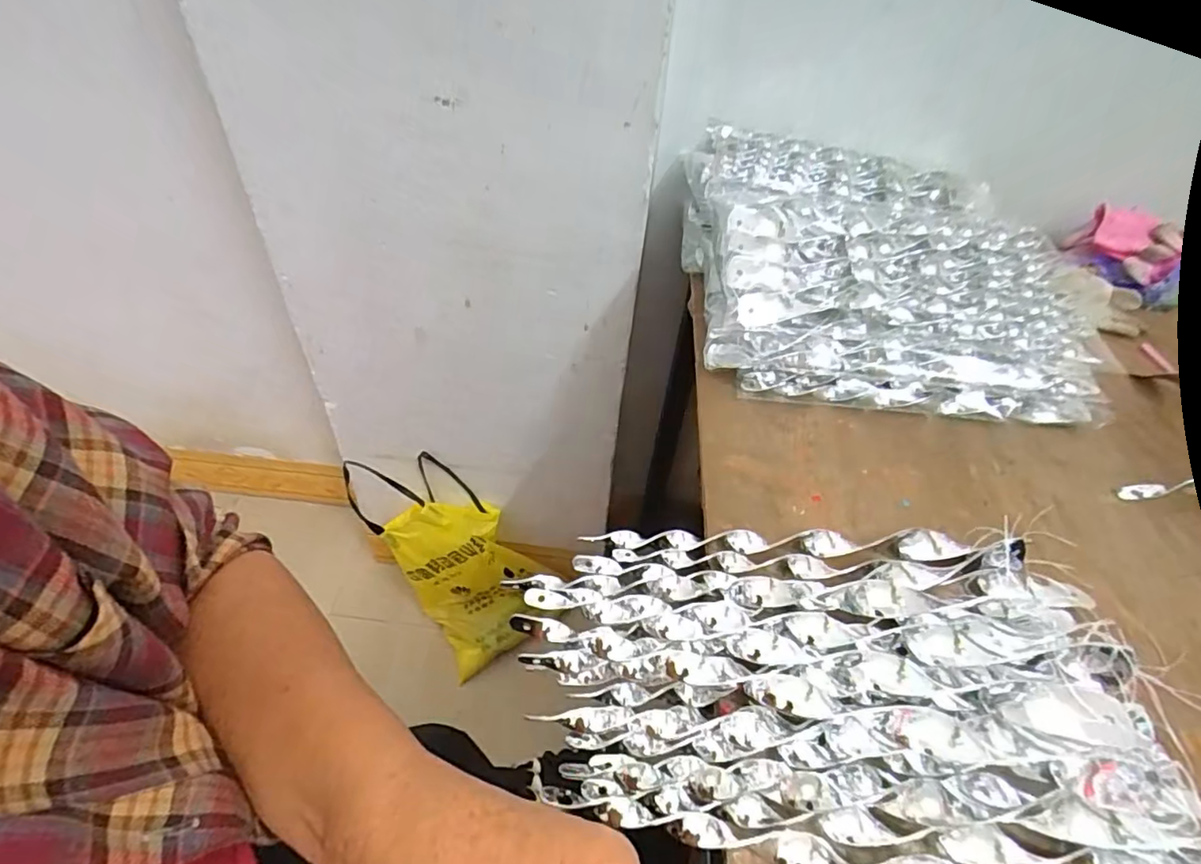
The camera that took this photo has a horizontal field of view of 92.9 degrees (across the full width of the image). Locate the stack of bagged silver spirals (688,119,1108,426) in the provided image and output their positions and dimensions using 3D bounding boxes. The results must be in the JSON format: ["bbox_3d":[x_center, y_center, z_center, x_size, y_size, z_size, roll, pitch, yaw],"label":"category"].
[{"bbox_3d":[0.252,-0.158,0.555,0.315,0.122,0.319,5,43,-3],"label":"stack of bagged silver spirals"}]

